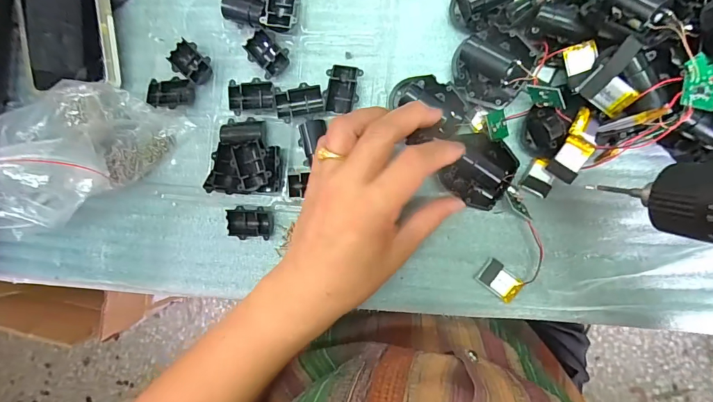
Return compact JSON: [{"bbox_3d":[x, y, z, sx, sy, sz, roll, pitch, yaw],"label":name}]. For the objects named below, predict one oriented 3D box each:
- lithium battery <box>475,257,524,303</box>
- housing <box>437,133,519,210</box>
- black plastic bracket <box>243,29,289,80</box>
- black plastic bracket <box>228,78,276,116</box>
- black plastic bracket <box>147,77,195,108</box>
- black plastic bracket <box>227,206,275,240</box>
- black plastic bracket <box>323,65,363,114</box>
[{"bbox_3d":[0.112,0.062,0.301,0.031,0.004,0.022,41,90,17],"label":"lithium battery"},{"bbox_3d":[0.094,-0.023,0.293,0.050,0.023,0.051,0,90,6],"label":"housing"},{"bbox_3d":[-0.074,-0.121,0.317,0.037,0.010,0.026,44,95,4],"label":"black plastic bracket"},{"bbox_3d":[-0.087,-0.086,0.318,0.037,0.010,0.026,-2,90,6],"label":"black plastic bracket"},{"bbox_3d":[-0.158,-0.091,0.326,0.037,0.013,0.026,2,91,6],"label":"black plastic bracket"},{"bbox_3d":[-0.089,0.019,0.324,0.040,0.012,0.027,1,91,6],"label":"black plastic bracket"},{"bbox_3d":[-0.011,-0.089,0.312,0.027,0.016,0.037,7,91,6],"label":"black plastic bracket"}]

